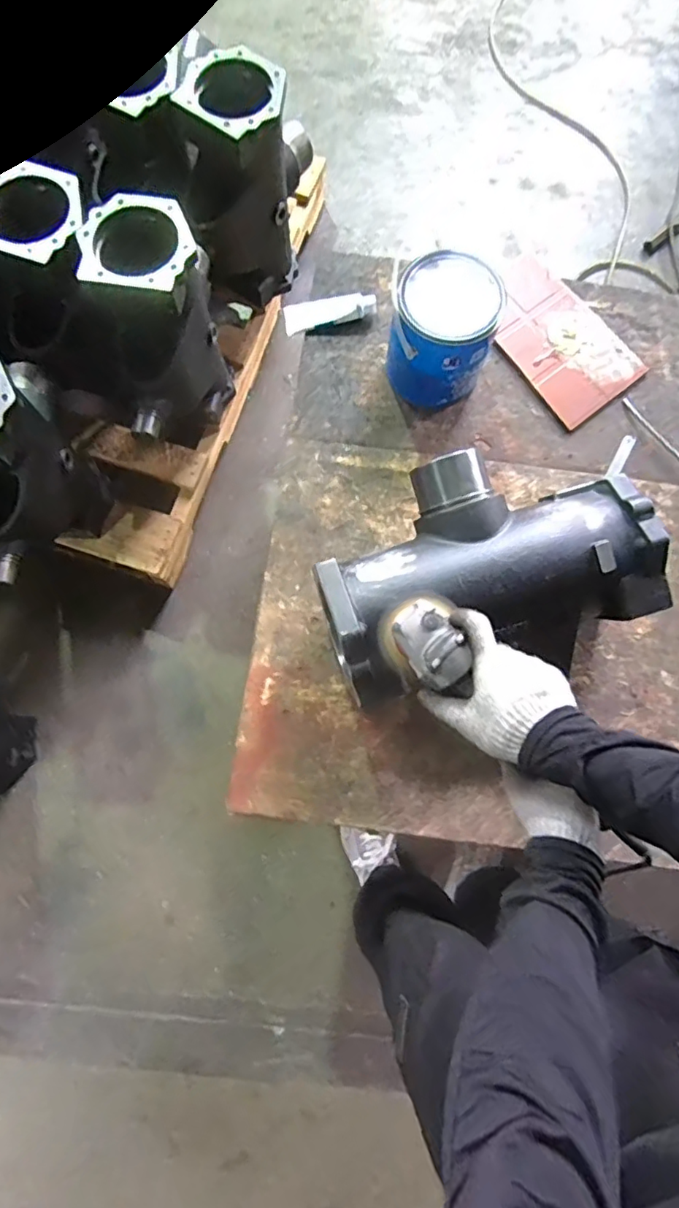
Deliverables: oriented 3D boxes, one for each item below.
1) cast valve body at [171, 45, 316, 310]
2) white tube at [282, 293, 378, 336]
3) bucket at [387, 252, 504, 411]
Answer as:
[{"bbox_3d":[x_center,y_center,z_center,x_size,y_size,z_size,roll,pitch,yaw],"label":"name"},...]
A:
[{"bbox_3d":[-0.200,-0.908,1.215,0.191,0.396,0.317,19,77,3],"label":"cast valve body"},{"bbox_3d":[-0.016,-0.498,0.948,0.155,0.026,0.053,-15,78,-3],"label":"white tube"},{"bbox_3d":[0.153,-0.410,0.862,0.141,0.160,0.154,0,77,0],"label":"bucket"}]

